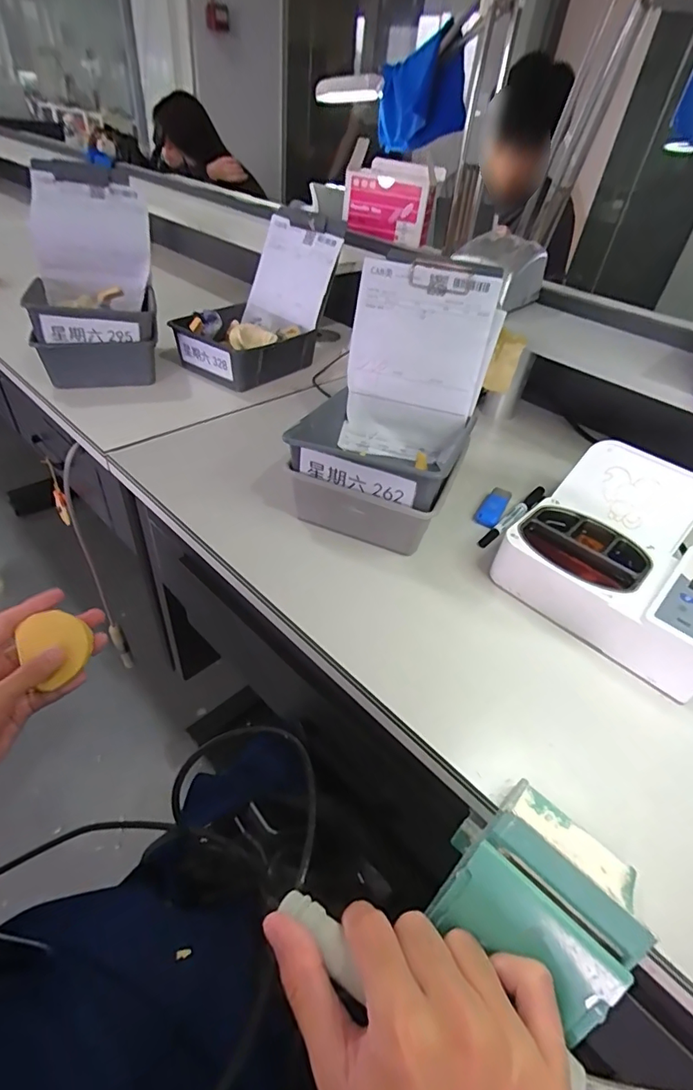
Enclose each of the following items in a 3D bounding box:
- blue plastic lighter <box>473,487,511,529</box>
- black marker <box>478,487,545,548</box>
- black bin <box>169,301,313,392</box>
[{"bbox_3d":[0.165,-0.043,0.542,0.024,0.014,0.062,25,45,19],"label":"blue plastic lighter"},{"bbox_3d":[0.187,-0.033,0.536,0.015,0.012,0.137,34,48,27],"label":"black marker"},{"bbox_3d":[-0.153,-0.309,0.742,0.140,0.069,0.167,29,46,23],"label":"black bin"}]

